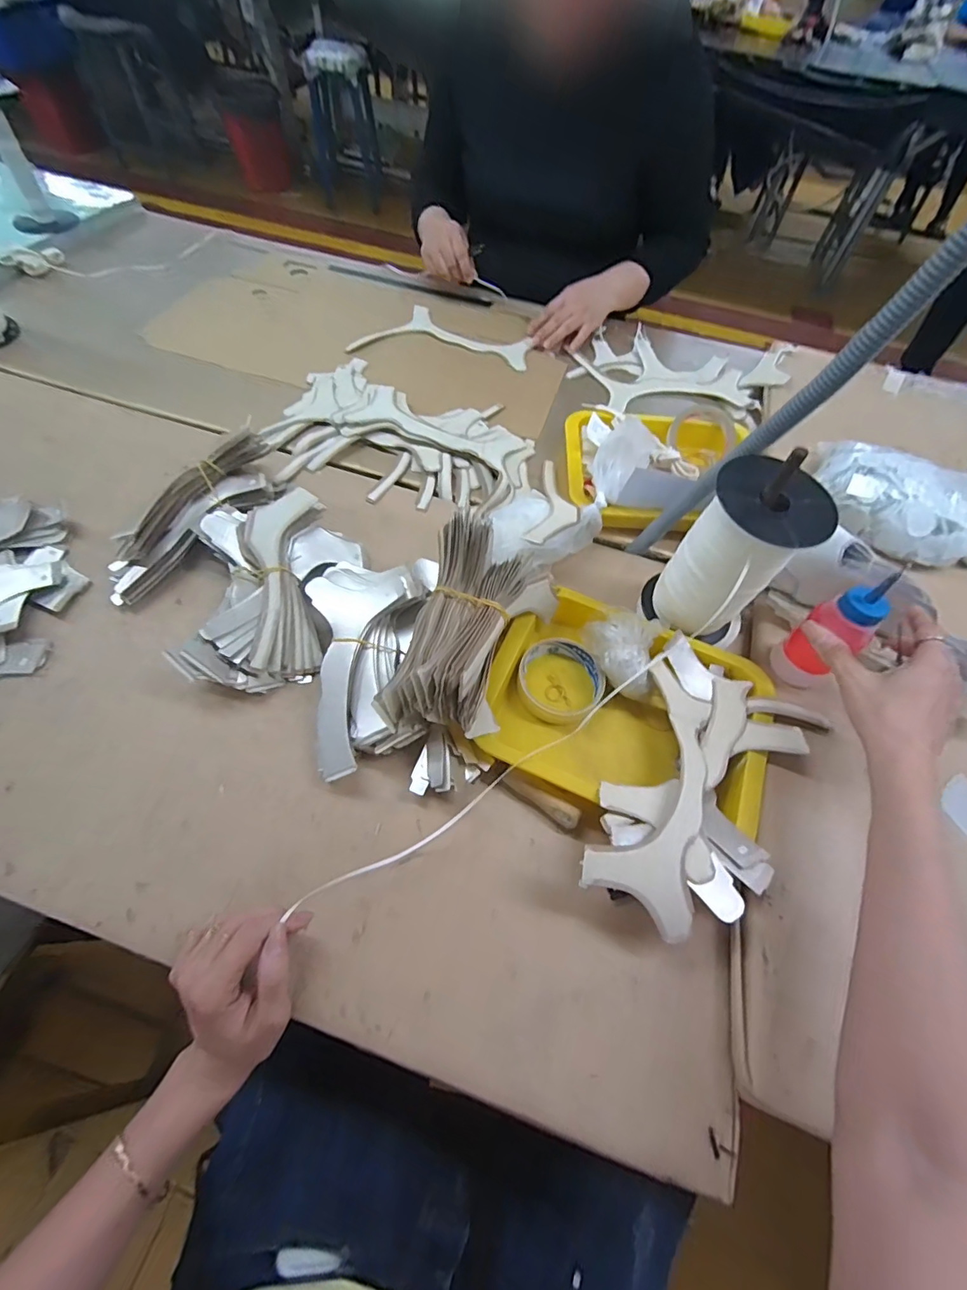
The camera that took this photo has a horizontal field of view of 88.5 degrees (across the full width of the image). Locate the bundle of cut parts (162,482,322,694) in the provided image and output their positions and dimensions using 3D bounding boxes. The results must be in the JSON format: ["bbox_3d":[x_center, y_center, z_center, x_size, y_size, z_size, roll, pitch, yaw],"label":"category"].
[{"bbox_3d":[-0.211,-0.058,0.486,0.109,0.058,0.206,6,75,-1],"label":"bundle of cut parts"}]

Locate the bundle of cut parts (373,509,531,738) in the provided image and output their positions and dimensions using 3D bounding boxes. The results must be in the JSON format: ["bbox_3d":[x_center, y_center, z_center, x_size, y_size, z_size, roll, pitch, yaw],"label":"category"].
[{"bbox_3d":[-0.015,-0.015,0.457,0.096,0.091,0.197,17,60,6],"label":"bundle of cut parts"}]

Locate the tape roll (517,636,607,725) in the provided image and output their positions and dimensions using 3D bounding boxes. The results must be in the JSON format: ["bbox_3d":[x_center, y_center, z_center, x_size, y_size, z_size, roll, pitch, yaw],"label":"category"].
[{"bbox_3d":[0.077,0.035,0.493,0.083,0.027,0.083,2,60,-3],"label":"tape roll"}]

